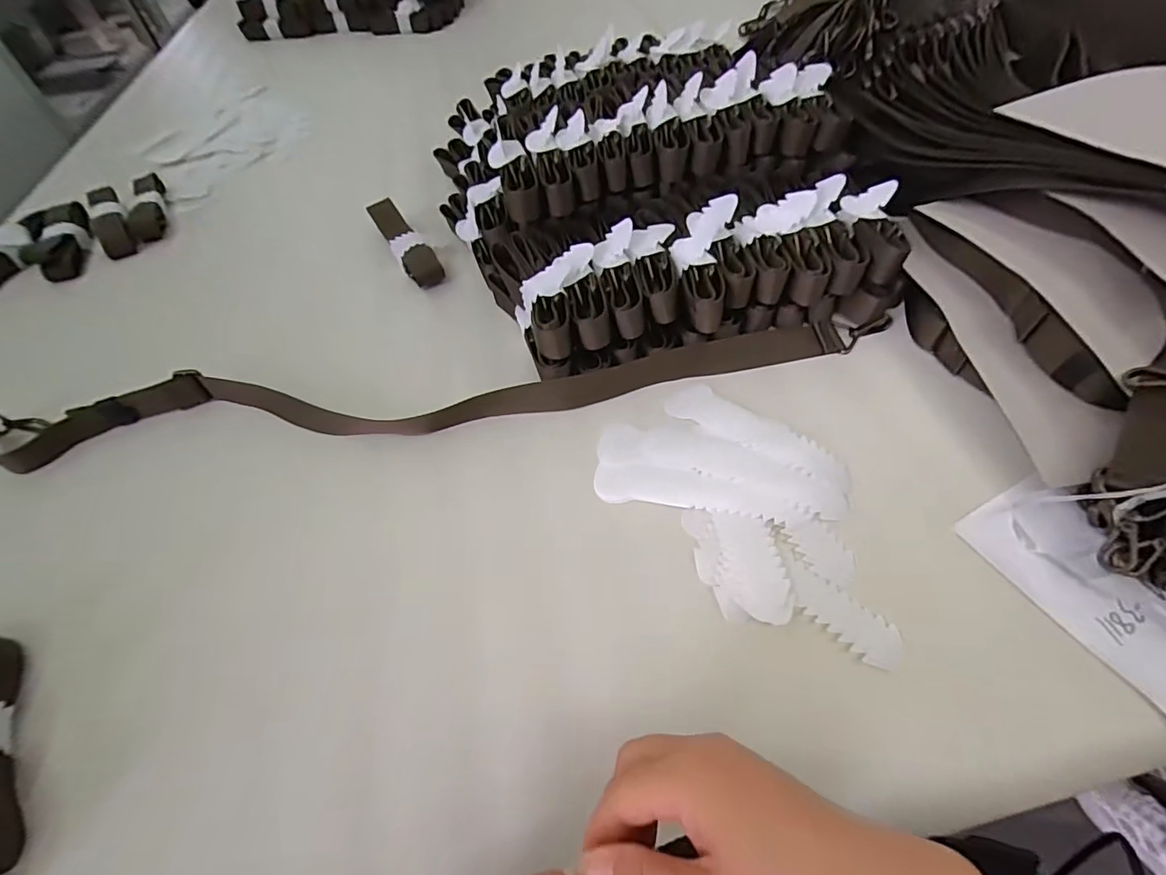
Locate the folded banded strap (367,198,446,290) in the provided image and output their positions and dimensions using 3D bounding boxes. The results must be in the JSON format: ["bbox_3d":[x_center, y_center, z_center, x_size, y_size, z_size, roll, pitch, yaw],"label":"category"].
[{"bbox_3d":[-0.234,-0.265,0.708,0.054,0.046,0.184,-29,56,-17],"label":"folded banded strap"}]

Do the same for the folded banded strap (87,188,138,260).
[{"bbox_3d":[-0.748,-0.347,0.830,0.050,0.043,0.195,-33,57,-19],"label":"folded banded strap"}]

